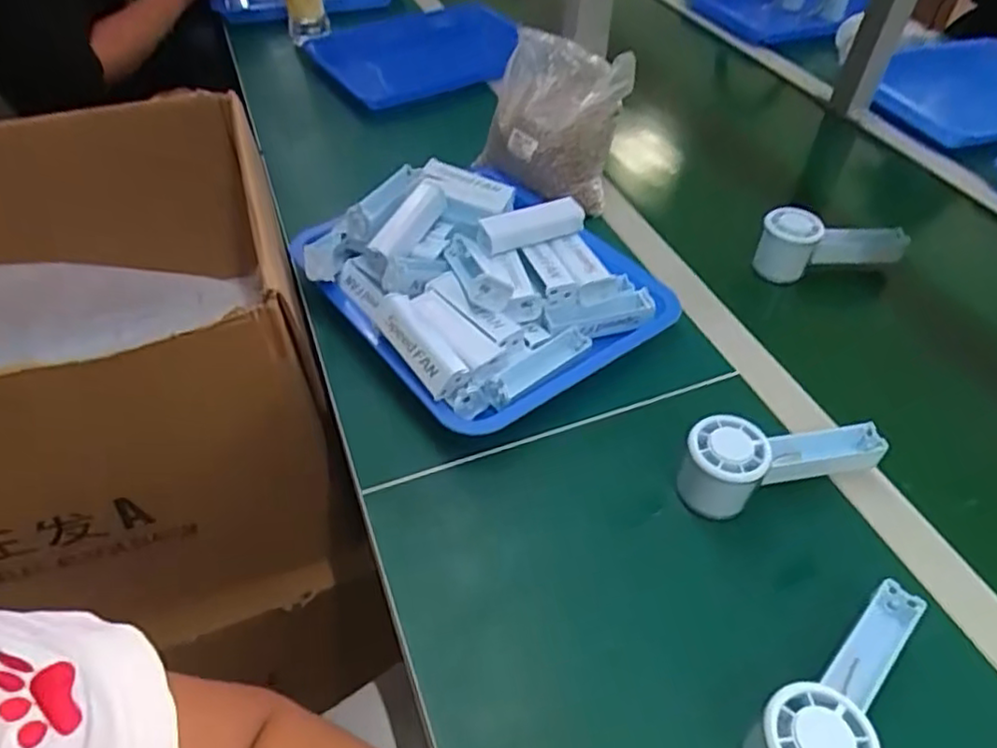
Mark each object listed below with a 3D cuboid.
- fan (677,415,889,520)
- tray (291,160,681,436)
[{"bbox_3d":[0.211,0.065,0.505,0.154,0.066,0.050,-10,48,-11],"label":"fan"},{"bbox_3d":[-0.020,-0.100,0.626,0.252,0.070,0.307,-31,55,-27],"label":"tray"}]

